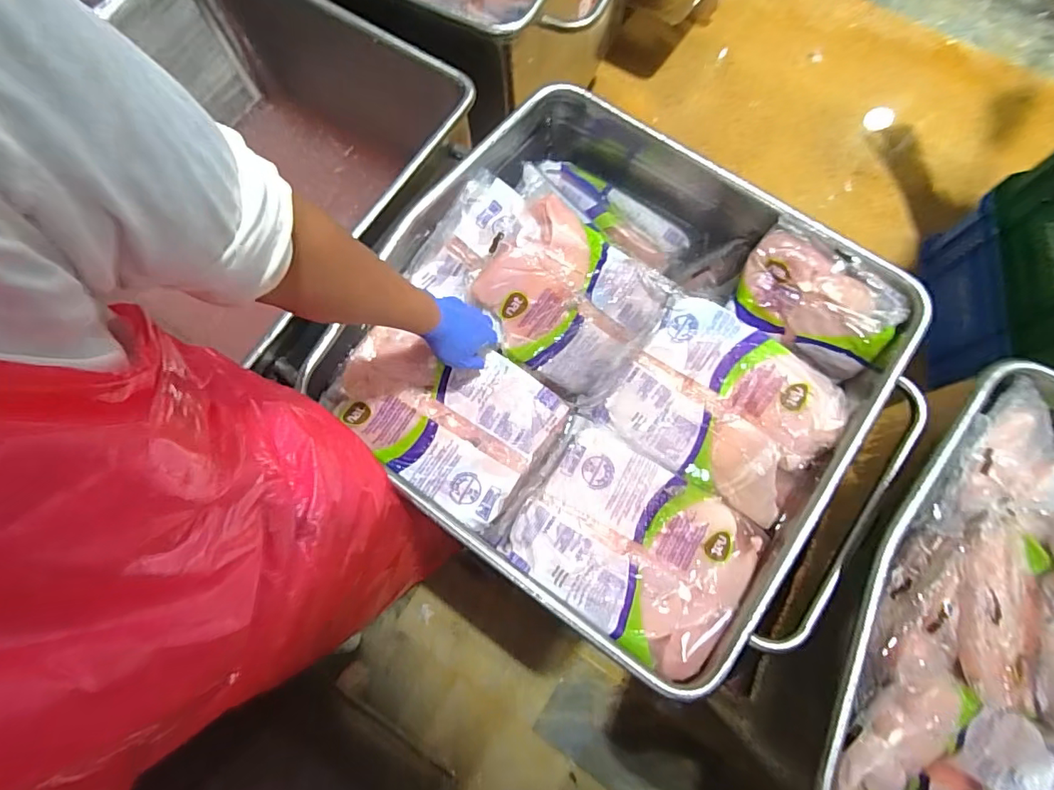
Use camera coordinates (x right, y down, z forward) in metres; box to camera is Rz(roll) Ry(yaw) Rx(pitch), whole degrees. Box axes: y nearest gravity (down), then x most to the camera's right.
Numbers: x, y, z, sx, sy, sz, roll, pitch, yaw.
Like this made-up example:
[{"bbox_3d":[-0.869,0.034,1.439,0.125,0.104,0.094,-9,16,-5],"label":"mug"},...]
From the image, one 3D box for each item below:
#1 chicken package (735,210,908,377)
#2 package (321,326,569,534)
[{"bbox_3d":[0.434,-0.142,0.788,0.223,0.075,0.152,32,110,9],"label":"chicken package"},{"bbox_3d":[-0.117,0.020,0.732,0.295,0.050,0.218,35,78,11],"label":"package"}]

